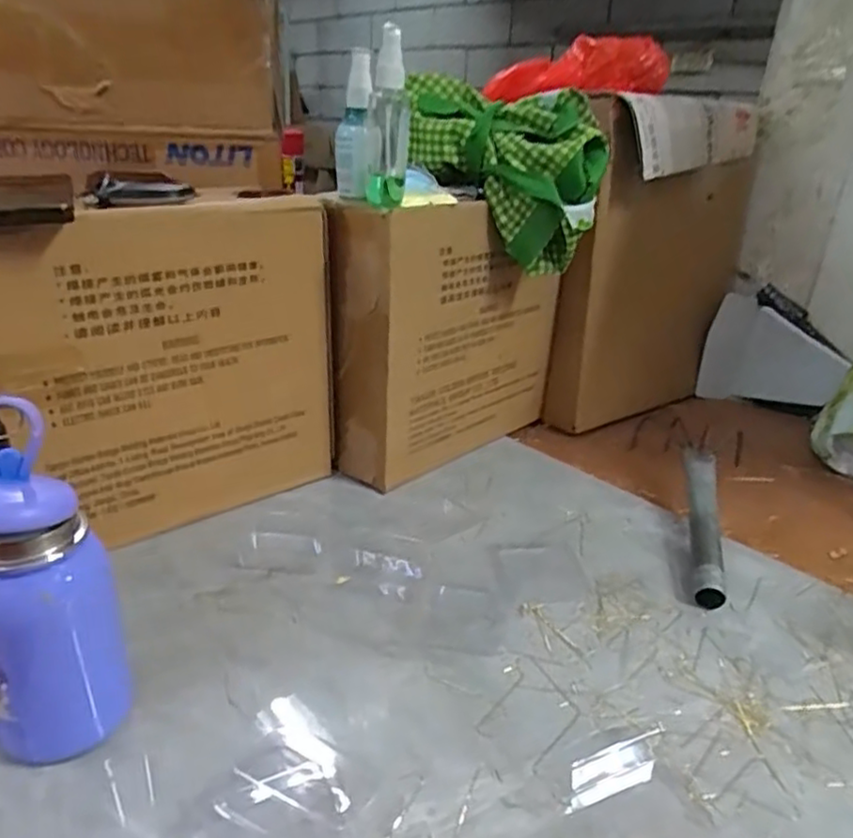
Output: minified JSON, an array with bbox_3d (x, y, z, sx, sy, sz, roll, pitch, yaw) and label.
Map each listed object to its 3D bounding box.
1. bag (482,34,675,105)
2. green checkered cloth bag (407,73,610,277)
[{"bbox_3d":[0.166,-0.388,0.756,0.195,0.070,0.054,5,24,3],"label":"bag"},{"bbox_3d":[0.072,-0.236,0.664,0.182,0.154,0.111,3,24,-3],"label":"green checkered cloth bag"}]

